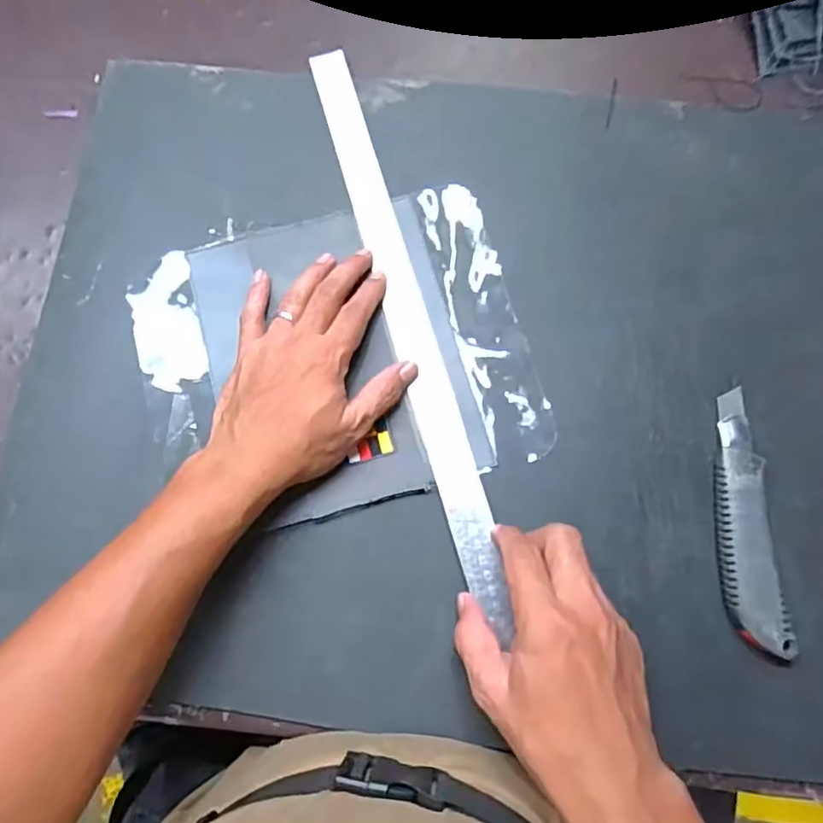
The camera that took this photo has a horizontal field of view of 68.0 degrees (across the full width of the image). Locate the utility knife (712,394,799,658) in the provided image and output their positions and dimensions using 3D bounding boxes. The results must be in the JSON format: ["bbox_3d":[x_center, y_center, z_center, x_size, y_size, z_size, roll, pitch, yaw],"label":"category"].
[{"bbox_3d":[0.215,0.068,0.394,0.036,0.017,0.169,0,76,1],"label":"utility knife"}]

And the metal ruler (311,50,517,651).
[{"bbox_3d":[-0.006,-0.077,0.442,0.030,0.009,0.447,-16,75,-3],"label":"metal ruler"}]

